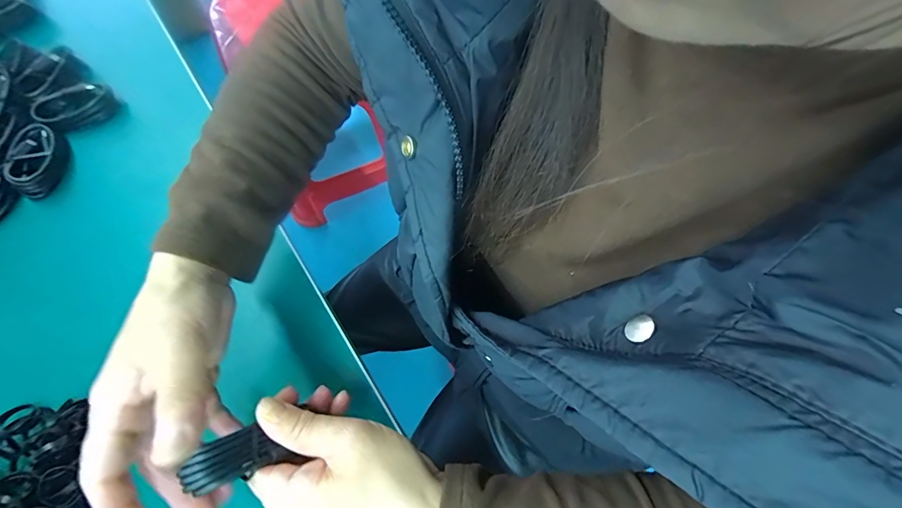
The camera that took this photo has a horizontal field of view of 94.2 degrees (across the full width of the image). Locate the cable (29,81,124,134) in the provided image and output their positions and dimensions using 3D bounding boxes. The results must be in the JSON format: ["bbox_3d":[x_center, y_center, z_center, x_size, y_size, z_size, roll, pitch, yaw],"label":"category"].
[{"bbox_3d":[-0.388,-0.153,0.435,0.042,0.029,0.065,32,73,12],"label":"cable"}]

